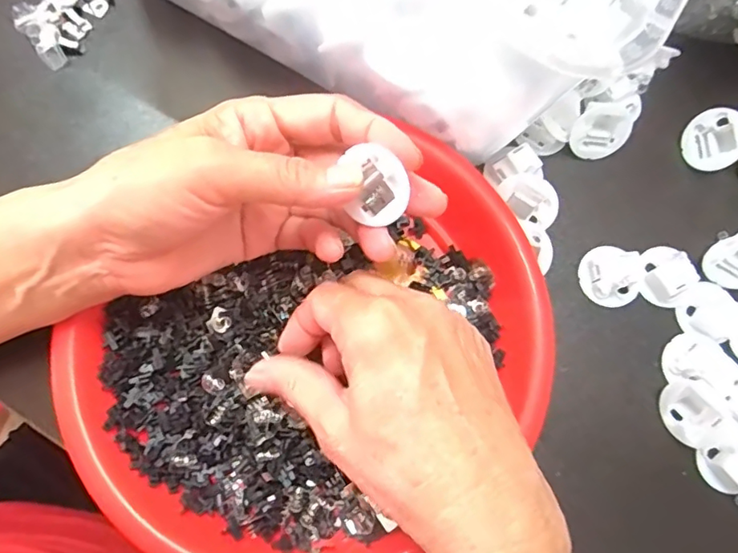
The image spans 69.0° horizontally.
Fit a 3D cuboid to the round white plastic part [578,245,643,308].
[{"bbox_3d":[0.128,0.000,0.284,0.028,0.014,0.032,-19,79,-5],"label":"round white plastic part"}]

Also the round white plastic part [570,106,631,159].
[{"bbox_3d":[0.128,-0.083,0.300,0.031,0.031,0.013,27,36,-27],"label":"round white plastic part"}]

